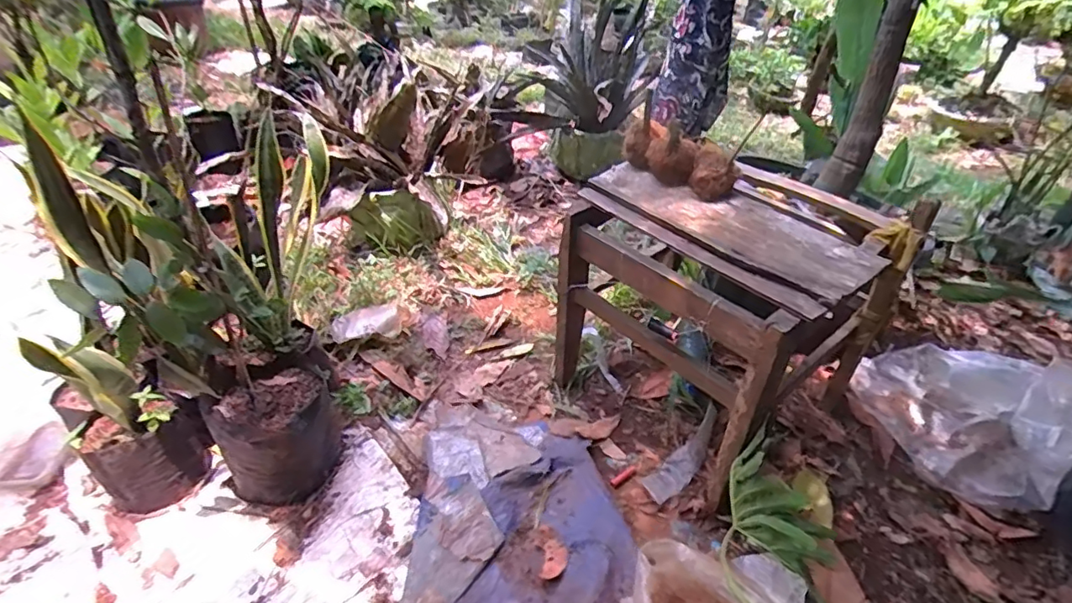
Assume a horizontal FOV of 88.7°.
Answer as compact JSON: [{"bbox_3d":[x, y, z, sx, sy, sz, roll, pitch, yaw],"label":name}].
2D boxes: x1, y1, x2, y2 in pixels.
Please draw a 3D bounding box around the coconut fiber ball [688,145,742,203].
[{"bbox_3d":[0.300,-0.216,0.917,0.075,0.074,0.061,13,39,15],"label":"coconut fiber ball"}]

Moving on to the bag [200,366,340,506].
[{"bbox_3d":[-0.456,0.237,0.979,0.188,0.166,0.186,-23,44,-28],"label":"bag"}]

